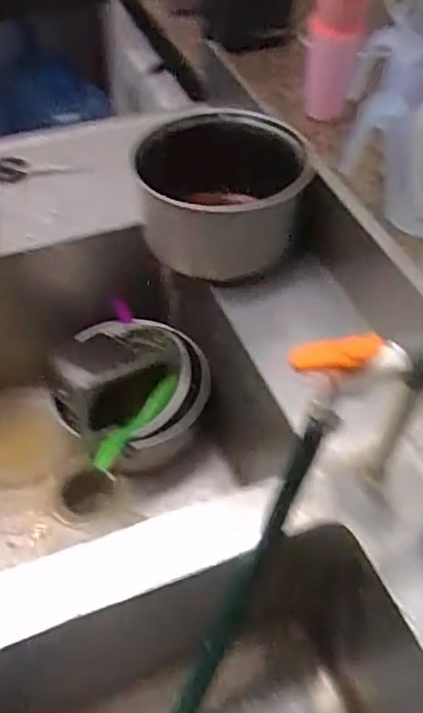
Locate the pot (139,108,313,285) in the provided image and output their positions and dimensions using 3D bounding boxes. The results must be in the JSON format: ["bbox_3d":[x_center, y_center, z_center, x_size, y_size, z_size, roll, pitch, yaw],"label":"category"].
[{"bbox_3d":[0.021,-0.227,0.873,0.236,0.149,0.237,0,50,0],"label":"pot"}]

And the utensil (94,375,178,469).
[{"bbox_3d":[-0.107,0.089,0.897,0.029,0.033,0.167,35,72,25],"label":"utensil"}]

